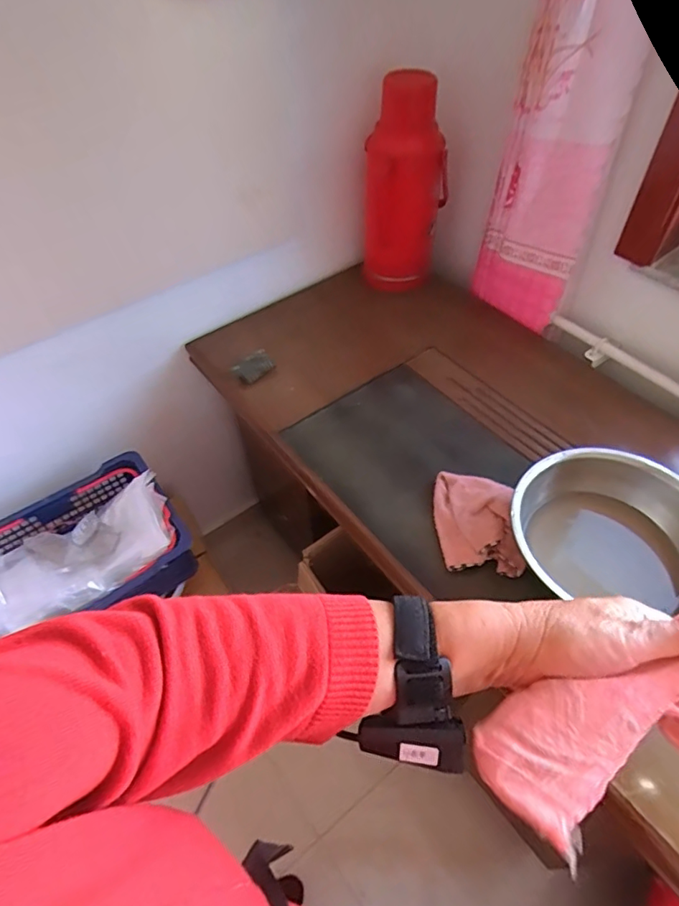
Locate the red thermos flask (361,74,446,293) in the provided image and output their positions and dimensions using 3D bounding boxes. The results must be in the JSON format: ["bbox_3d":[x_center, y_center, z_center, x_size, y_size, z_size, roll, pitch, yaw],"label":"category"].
[{"bbox_3d":[0.131,-0.526,1.035,0.155,0.385,0.137,7,51,7],"label":"red thermos flask"}]

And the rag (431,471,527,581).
[{"bbox_3d":[0.199,0.097,0.779,0.106,0.045,0.168,-1,51,1],"label":"rag"}]

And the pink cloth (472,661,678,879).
[{"bbox_3d":[0.173,0.166,0.297,0.179,0.058,0.122,-6,51,0],"label":"pink cloth"}]

